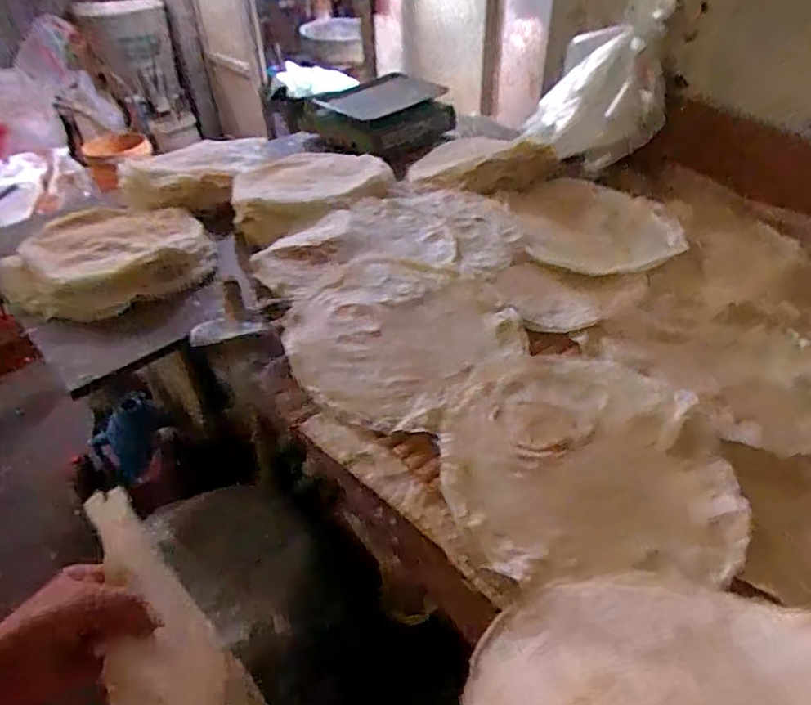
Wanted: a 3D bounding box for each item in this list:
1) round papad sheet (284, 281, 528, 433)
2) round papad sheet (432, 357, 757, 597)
[{"bbox_3d":[-0.006,-0.030,0.827,0.297,0.013,0.338,26,47,31],"label":"round papad sheet"},{"bbox_3d":[0.216,0.122,0.698,0.339,0.021,0.329,-1,39,1],"label":"round papad sheet"}]

